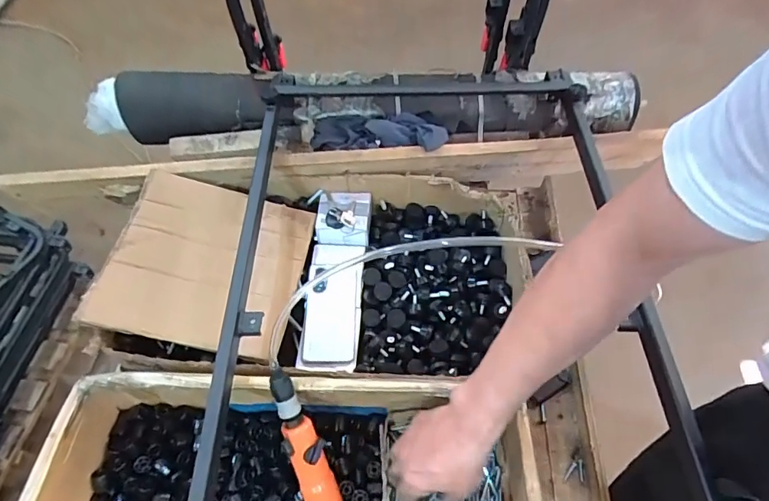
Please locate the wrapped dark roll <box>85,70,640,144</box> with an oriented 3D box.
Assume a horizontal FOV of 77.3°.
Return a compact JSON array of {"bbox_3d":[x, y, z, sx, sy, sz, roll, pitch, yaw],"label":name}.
[{"bbox_3d":[-0.059,-0.250,0.841,0.970,0.101,0.113,2,56,2],"label":"wrapped dark roll"}]

